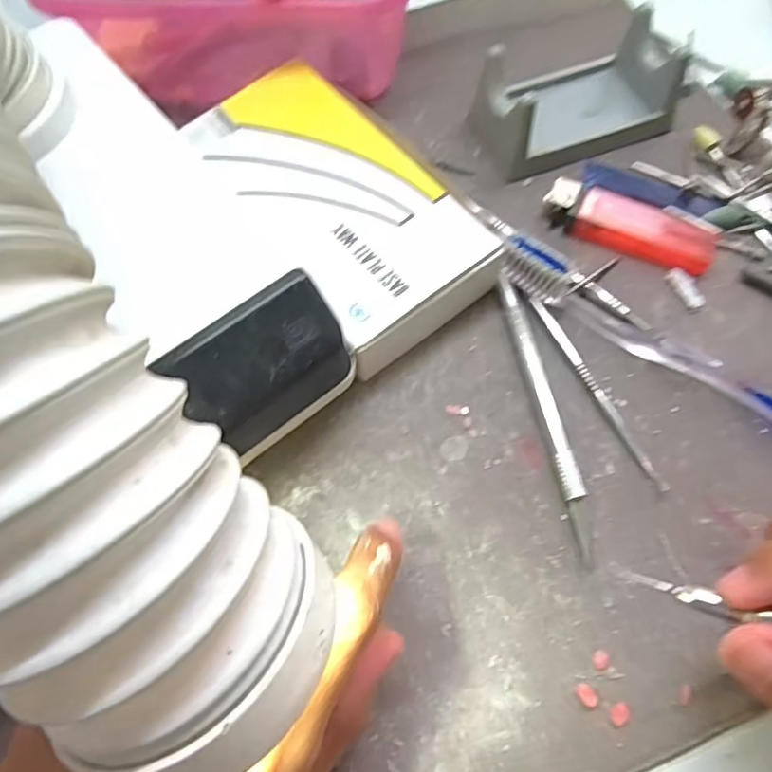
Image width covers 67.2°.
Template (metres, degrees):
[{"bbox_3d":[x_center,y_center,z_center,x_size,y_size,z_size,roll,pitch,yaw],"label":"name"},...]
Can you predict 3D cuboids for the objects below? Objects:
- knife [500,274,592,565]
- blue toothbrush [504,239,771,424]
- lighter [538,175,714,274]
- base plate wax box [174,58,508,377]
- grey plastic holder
[{"bbox_3d":[0.066,0.008,0.243,0.008,0.006,0.123,-11,66,-3],"label":"knife"},{"bbox_3d":[0.130,-0.012,0.241,0.178,0.023,0.017,30,71,14],"label":"blue toothbrush"},{"bbox_3d":[0.115,-0.076,0.275,0.079,0.013,0.023,25,69,12],"label":"lighter"},{"bbox_3d":[-0.022,-0.083,0.272,0.077,0.034,0.145,-35,70,-13],"label":"base plate wax box"},{"bbox_3d":[0.095,-0.150,0.297,0.103,0.037,0.061,-20,67,-7],"label":"grey plastic holder"}]

